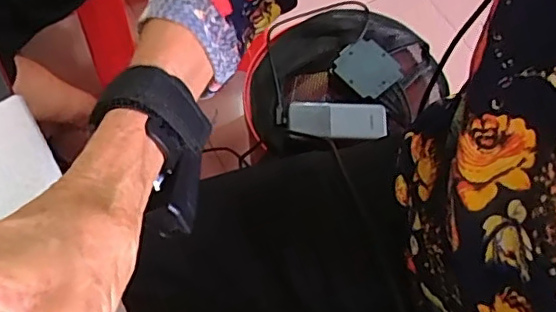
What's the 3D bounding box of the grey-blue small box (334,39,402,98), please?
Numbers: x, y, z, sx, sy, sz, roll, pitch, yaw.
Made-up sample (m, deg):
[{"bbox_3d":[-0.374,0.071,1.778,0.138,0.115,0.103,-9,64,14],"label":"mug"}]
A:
[{"bbox_3d":[0.119,-0.121,0.793,0.072,0.014,0.085,-38,73,-17],"label":"grey-blue small box"}]

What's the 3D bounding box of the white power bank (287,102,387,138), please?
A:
[{"bbox_3d":[0.079,-0.048,0.766,0.128,0.013,0.048,2,67,-2],"label":"white power bank"}]

